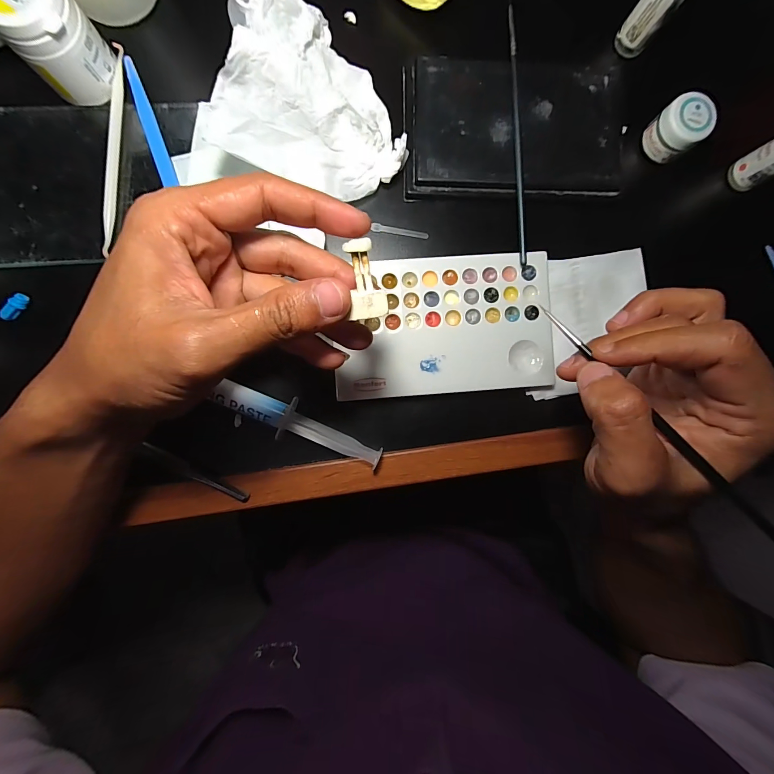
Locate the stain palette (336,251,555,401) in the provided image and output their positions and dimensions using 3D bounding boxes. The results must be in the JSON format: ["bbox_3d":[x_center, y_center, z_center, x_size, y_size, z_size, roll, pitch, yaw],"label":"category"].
[{"bbox_3d":[0.041,-0.043,0.240,0.145,0.009,0.092,-4,91,-4],"label":"stain palette"}]

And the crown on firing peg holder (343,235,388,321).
[{"bbox_3d":[-0.009,-0.044,0.144,0.015,0.008,0.031,-9,90,-4],"label":"crown on firing peg holder"}]

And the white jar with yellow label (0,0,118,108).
[{"bbox_3d":[-0.192,-0.202,0.200,0.043,0.051,0.040,0,91,-4],"label":"white jar with yellow label"}]

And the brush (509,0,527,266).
[{"bbox_3d":[0.088,-0.169,0.235,0.006,0.006,0.170,-4,91,-4],"label":"brush"}]

